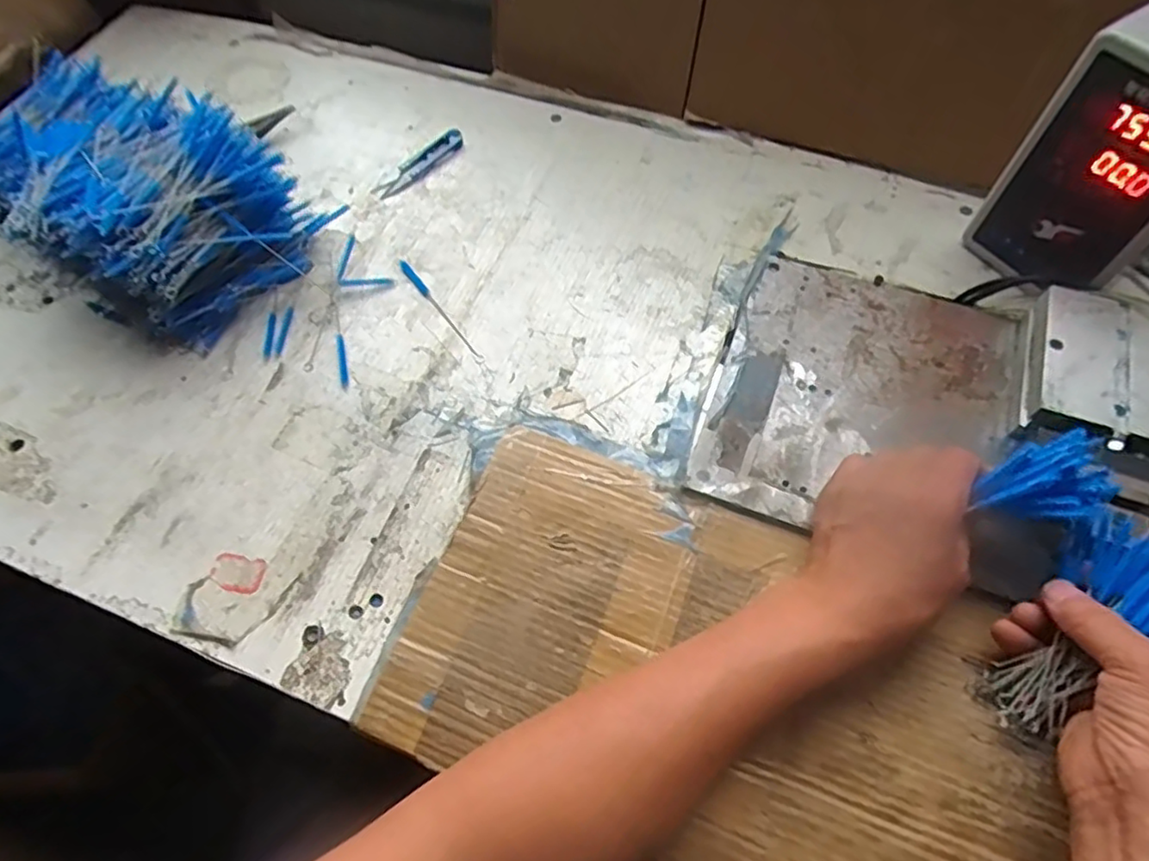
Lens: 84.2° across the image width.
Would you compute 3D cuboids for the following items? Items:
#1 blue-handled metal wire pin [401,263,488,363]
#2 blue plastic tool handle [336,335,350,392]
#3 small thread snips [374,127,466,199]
[{"bbox_3d":[-0.110,-0.099,0.523,0.007,0.004,0.128,-34,65,-16],"label":"blue-handled metal wire pin"},{"bbox_3d":[-0.182,-0.055,0.499,0.008,0.004,0.051,-14,61,-6],"label":"blue plastic tool handle"},{"bbox_3d":[-0.147,-0.254,0.601,0.025,0.009,0.106,38,69,20],"label":"small thread snips"}]

